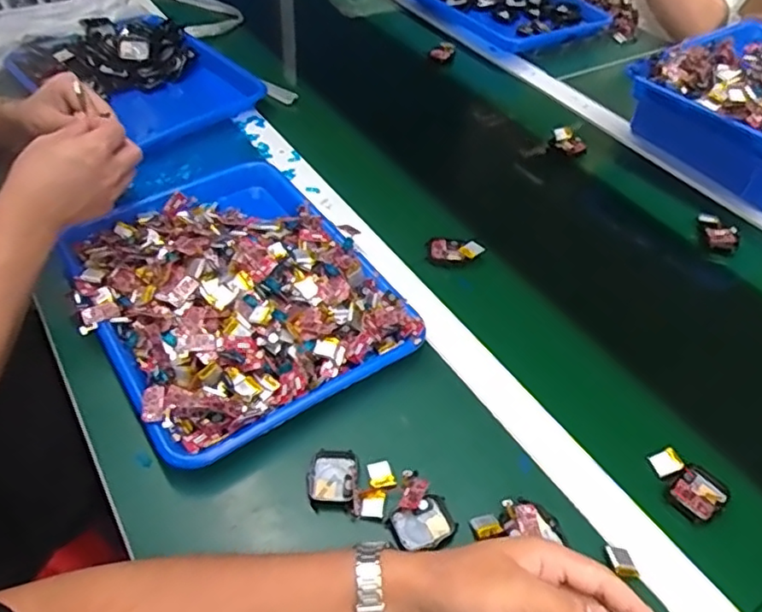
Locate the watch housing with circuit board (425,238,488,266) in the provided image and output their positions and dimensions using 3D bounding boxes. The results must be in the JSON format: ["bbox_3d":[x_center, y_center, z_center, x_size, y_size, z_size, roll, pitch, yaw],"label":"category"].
[{"bbox_3d":[0.081,-0.062,0.665,0.063,0.019,0.028,-3,48,-5],"label":"watch housing with circuit board"}]

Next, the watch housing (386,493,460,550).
[{"bbox_3d":[0.032,0.166,0.458,0.045,0.014,0.034,-21,51,-20],"label":"watch housing"}]

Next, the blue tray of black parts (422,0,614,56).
[{"bbox_3d":[0.204,-0.518,1.037,0.221,0.035,0.310,-27,54,-24],"label":"blue tray of black parts"}]

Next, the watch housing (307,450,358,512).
[{"bbox_3d":[-0.038,0.134,0.480,0.037,0.009,0.045,-1,47,-3],"label":"watch housing"}]

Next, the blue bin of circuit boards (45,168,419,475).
[{"bbox_3d":[-0.144,-0.023,0.587,0.256,0.059,0.324,-27,54,-24],"label":"blue bin of circuit boards"}]

